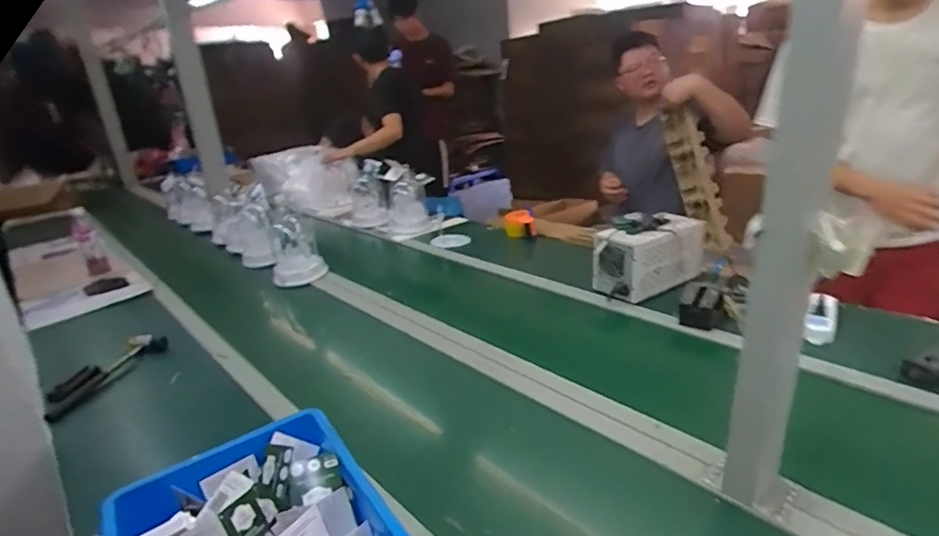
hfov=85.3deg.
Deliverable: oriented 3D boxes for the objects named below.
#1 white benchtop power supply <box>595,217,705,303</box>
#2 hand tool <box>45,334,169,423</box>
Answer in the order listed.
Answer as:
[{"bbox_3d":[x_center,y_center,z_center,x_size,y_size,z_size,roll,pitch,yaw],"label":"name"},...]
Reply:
[{"bbox_3d":[0.451,-0.036,1.296,0.260,0.171,0.156,-21,27,-34],"label":"white benchtop power supply"},{"bbox_3d":[-0.777,0.215,1.091,0.086,0.044,0.248,16,44,41],"label":"hand tool"}]

